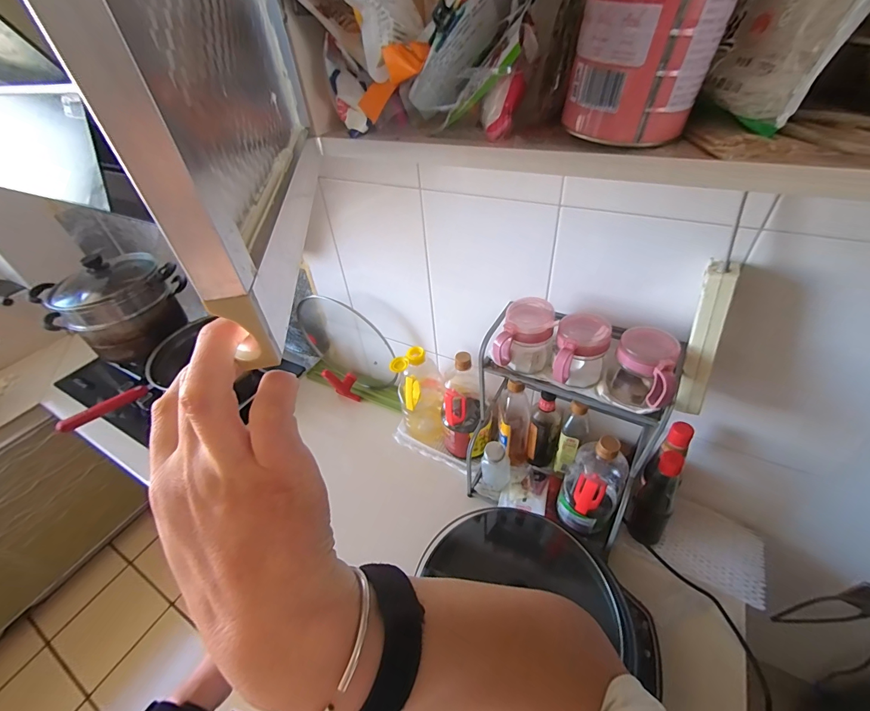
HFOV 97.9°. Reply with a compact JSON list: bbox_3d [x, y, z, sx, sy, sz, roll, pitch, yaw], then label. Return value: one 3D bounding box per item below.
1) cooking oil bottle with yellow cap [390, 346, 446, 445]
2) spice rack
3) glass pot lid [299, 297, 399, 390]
[{"bbox_3d":[-0.038,0.091,0.935,0.102,0.274,0.135,-12,42,-7],"label":"cooking oil bottle with yellow cap"},{"bbox_3d":[0.229,0.136,0.718,0.298,0.449,0.191,17,47,23],"label":"spice rack"},{"bbox_3d":[-0.245,-0.023,1.084,0.321,0.261,0.065,16,46,22],"label":"glass pot lid"}]

